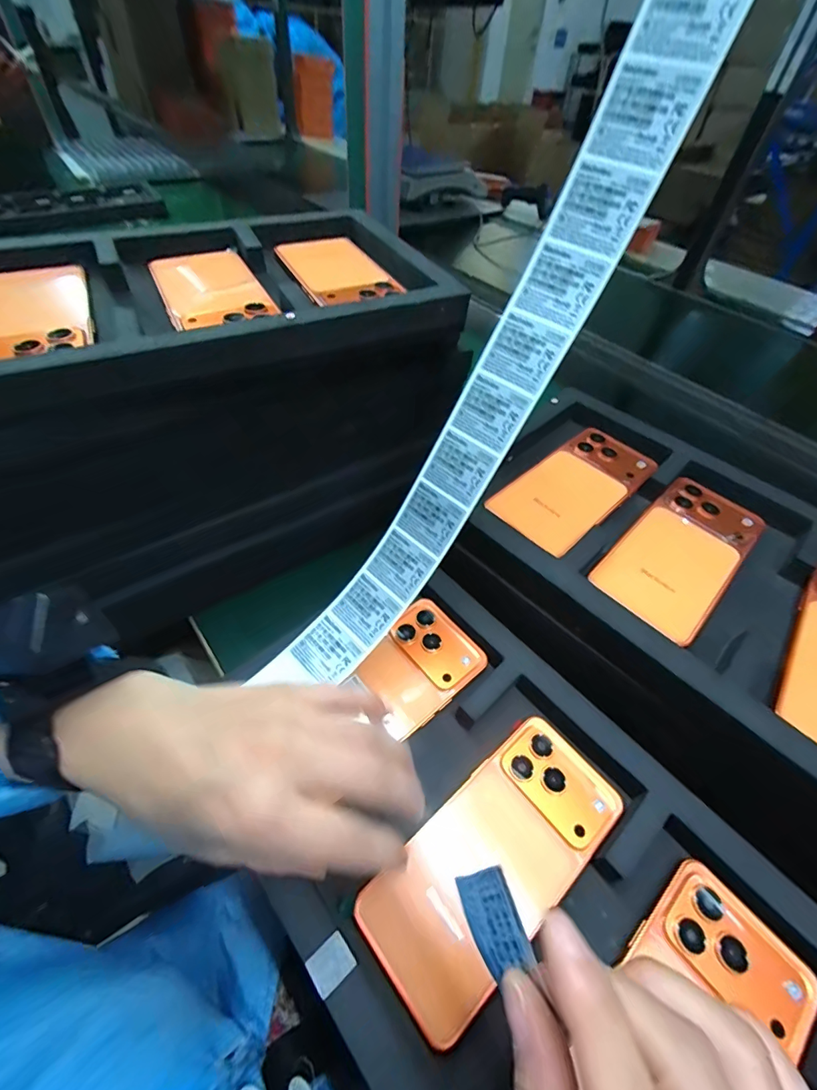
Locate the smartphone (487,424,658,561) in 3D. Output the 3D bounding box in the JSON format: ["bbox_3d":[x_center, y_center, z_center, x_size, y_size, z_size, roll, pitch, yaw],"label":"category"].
[{"bbox_3d":[0.139,-0.050,0.373,0.161,0.010,0.075,-33,60,-28],"label":"smartphone"}]

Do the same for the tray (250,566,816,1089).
[{"bbox_3d":[0.090,0.227,0.233,0.231,0.052,0.434,-32,59,-27],"label":"tray"}]

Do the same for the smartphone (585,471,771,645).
[{"bbox_3d":[0.208,0.003,0.336,0.156,0.009,0.075,-36,61,-29],"label":"smartphone"}]

